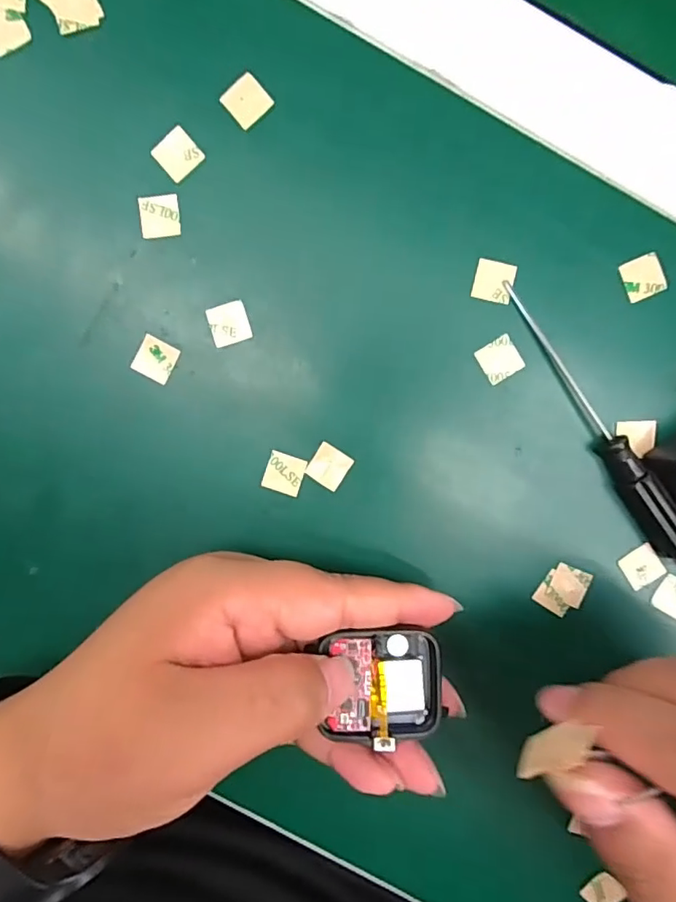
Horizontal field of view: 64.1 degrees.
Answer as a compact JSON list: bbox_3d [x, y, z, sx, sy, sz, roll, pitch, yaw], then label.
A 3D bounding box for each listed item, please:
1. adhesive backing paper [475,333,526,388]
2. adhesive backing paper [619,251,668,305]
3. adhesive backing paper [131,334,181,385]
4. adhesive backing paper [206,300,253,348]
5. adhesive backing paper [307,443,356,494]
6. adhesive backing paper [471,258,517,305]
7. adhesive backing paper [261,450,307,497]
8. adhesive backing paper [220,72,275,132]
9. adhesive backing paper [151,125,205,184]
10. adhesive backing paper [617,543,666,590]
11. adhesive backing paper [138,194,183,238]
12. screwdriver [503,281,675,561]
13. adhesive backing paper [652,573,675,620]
[{"bbox_3d":[0.065,-0.037,0.216,0.016,0.004,0.015,-31,95,4],"label":"adhesive backing paper"},{"bbox_3d":[0.120,-0.068,0.212,0.015,0.004,0.016,-24,95,6],"label":"adhesive backing paper"},{"bbox_3d":[-0.073,-0.037,0.216,0.015,0.004,0.015,27,87,-10],"label":"adhesive backing paper"},{"bbox_3d":[-0.043,-0.050,0.214,0.015,0.004,0.015,-18,94,3],"label":"adhesive backing paper"},{"bbox_3d":[-0.003,0.007,0.220,0.015,0.004,0.015,34,93,-4],"label":"adhesive backing paper"},{"bbox_3d":[0.062,-0.067,0.214,0.015,0.004,0.016,12,94,1],"label":"adhesive backing paper"},{"bbox_3d":[-0.022,0.009,0.220,0.015,0.004,0.016,17,92,-3],"label":"adhesive backing paper"},{"bbox_3d":[-0.035,-0.135,0.208,0.015,0.004,0.015,-42,98,3],"label":"adhesive backing paper"},{"bbox_3d":[-0.062,-0.115,0.210,0.015,0.004,0.015,-42,100,1],"label":"adhesive backing paper"},{"bbox_3d":[0.125,0.048,0.222,0.015,0.004,0.015,-34,88,3],"label":"adhesive backing paper"},{"bbox_3d":[-0.070,-0.092,0.210,0.015,0.004,0.015,-5,95,2],"label":"adhesive backing paper"},{"bbox_3d":[0.103,-0.010,0.210,0.012,0.014,0.129,-32,93,4],"label":"screwdriver"},{"bbox_3d":[0.139,0.060,0.223,0.016,0.004,0.015,31,94,-2],"label":"adhesive backing paper"}]

